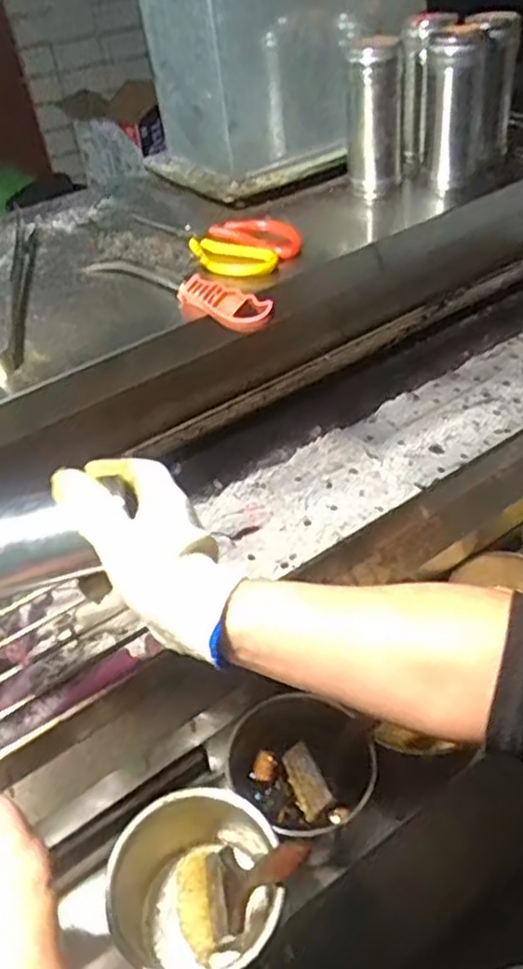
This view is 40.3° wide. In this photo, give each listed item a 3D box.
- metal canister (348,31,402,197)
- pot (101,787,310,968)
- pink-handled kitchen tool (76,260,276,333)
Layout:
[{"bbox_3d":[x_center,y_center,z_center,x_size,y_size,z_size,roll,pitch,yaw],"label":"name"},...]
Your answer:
[{"bbox_3d":[0.127,-0.405,0.791,0.059,0.151,0.058,2,44,8],"label":"metal canister"},{"bbox_3d":[-0.050,0.349,0.605,0.141,0.107,0.131,-3,43,3],"label":"pot"},{"bbox_3d":[-0.083,-0.187,0.676,0.223,0.011,0.039,29,84,32],"label":"pink-handled kitchen tool"}]

